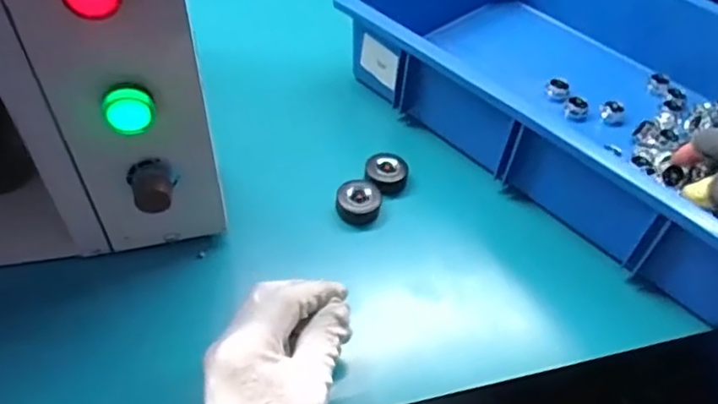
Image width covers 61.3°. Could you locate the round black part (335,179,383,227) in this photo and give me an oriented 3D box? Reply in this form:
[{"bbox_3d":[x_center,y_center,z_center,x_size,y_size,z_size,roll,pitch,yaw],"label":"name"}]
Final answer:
[{"bbox_3d":[0.000,0.001,0.511,0.038,0.022,0.032,3,48,-3],"label":"round black part"}]

